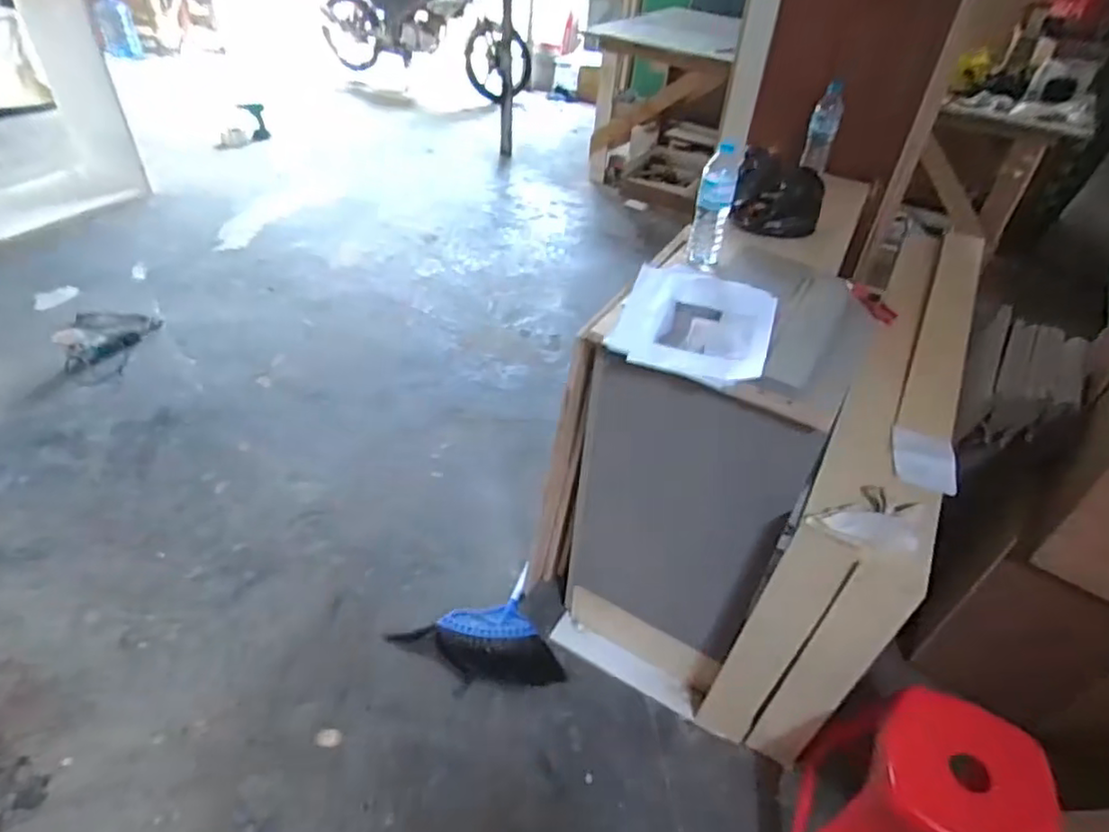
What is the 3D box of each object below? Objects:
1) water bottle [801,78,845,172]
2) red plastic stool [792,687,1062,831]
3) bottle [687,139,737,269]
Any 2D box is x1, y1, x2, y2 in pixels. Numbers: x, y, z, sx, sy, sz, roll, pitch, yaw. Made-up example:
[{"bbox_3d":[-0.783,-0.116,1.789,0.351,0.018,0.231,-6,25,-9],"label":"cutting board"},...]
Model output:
[{"bbox_3d":[0.672,-0.723,1.608,0.064,0.186,0.079,13,41,11],"label":"water bottle"},{"bbox_3d":[0.650,0.732,1.155,0.341,0.457,0.310,21,45,18],"label":"red plastic stool"},{"bbox_3d":[0.308,-0.405,1.254,0.061,0.215,0.076,8,40,4],"label":"bottle"}]

